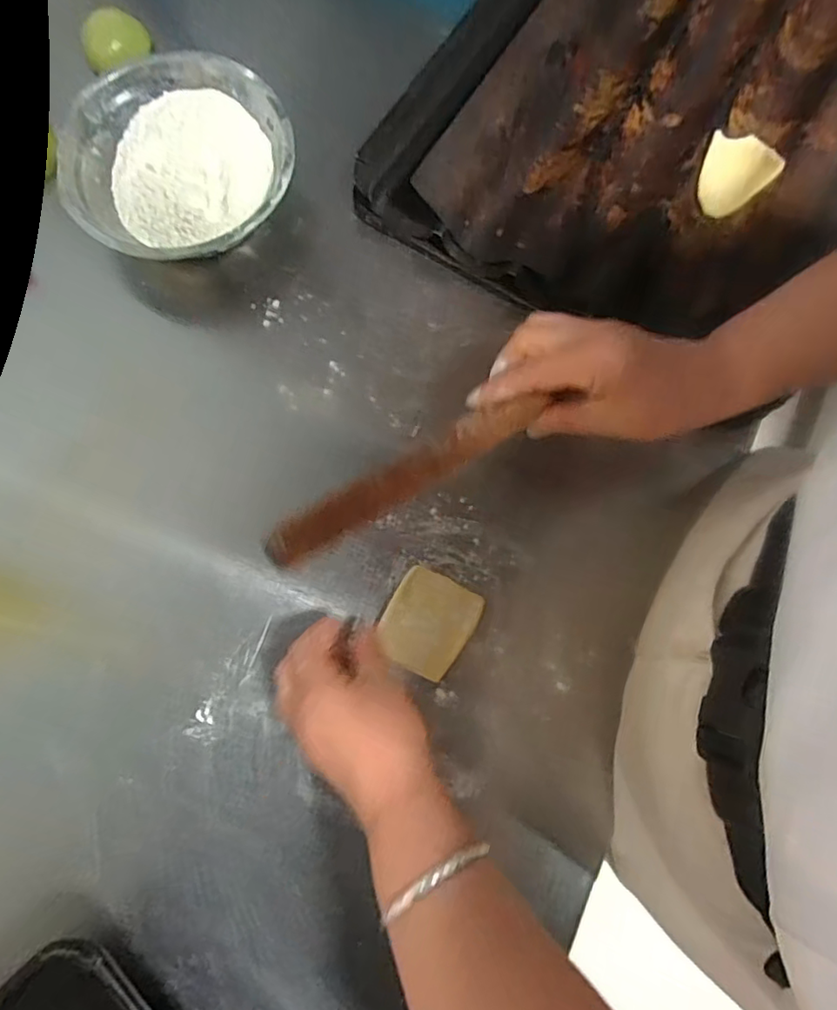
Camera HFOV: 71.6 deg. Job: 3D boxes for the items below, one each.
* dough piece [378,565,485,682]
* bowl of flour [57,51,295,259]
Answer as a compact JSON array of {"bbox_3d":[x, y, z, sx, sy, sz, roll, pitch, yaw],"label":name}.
[{"bbox_3d":[0.008,0.088,0.436,0.063,0.010,0.071,31,78,6],"label":"dough piece"},{"bbox_3d":[-0.194,-0.277,0.490,0.176,0.063,0.175,0,76,-1],"label":"bowl of flour"}]

